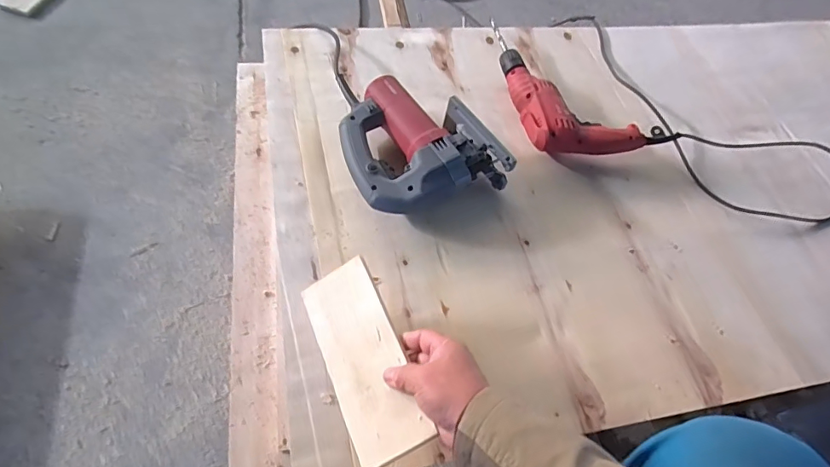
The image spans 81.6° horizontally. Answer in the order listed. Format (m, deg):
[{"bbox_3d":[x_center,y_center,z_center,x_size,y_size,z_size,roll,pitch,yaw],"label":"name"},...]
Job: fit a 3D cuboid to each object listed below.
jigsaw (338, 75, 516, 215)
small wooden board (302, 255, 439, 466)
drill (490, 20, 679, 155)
[{"bbox_3d":[-0.004,-0.140,0.745,0.216,0.073,0.235,-21,65,-19],"label":"jigsaw"},{"bbox_3d":[-0.059,0.135,0.535,0.089,0.005,0.224,-32,56,5],"label":"small wooden board"},{"bbox_3d":[0.289,-0.269,0.860,0.252,0.064,0.321,-9,62,-13],"label":"drill"}]

